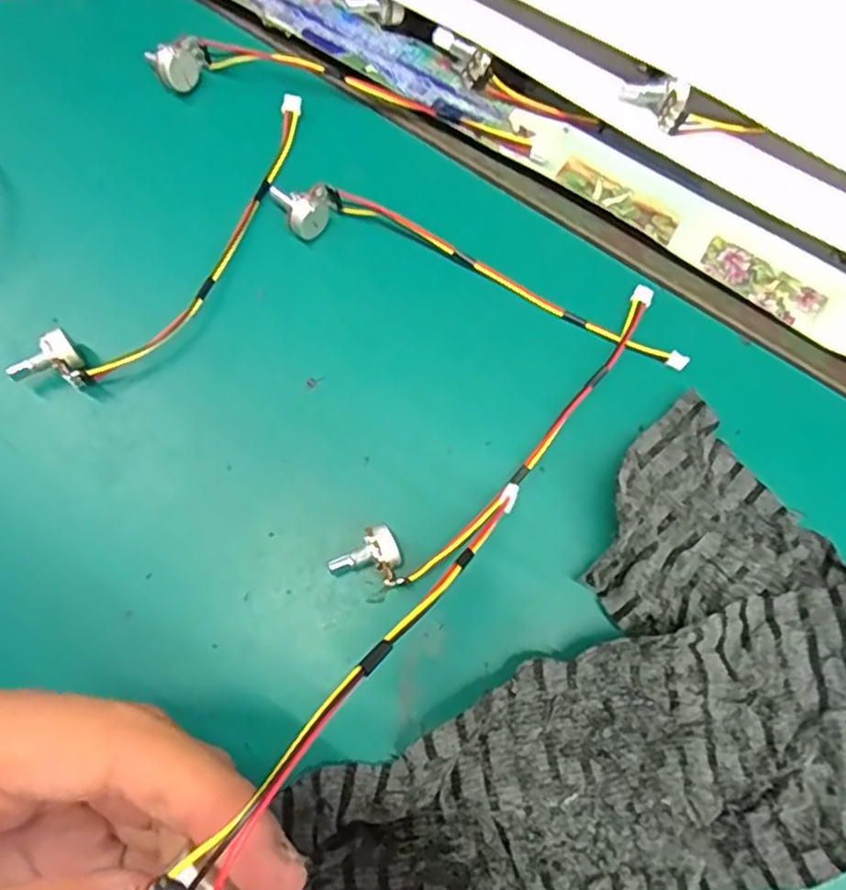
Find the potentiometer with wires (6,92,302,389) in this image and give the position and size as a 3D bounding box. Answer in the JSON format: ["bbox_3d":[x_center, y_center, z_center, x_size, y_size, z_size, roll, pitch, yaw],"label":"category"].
[{"bbox_3d":[-0.089,-0.077,0.270,0.035,0.018,0.159,36,77,7],"label":"potentiometer with wires"}]

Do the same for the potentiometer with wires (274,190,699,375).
[{"bbox_3d":[0.023,-0.071,0.272,0.175,0.015,0.022,20,76,3],"label":"potentiometer with wires"}]

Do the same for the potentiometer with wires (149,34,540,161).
[{"bbox_3d":[-0.030,-0.147,0.288,0.165,0.013,0.024,13,75,1],"label":"potentiometer with wires"}]

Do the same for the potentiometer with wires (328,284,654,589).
[{"bbox_3d":[0.037,-0.003,0.254,0.164,0.021,0.024,-42,81,-11],"label":"potentiometer with wires"}]

